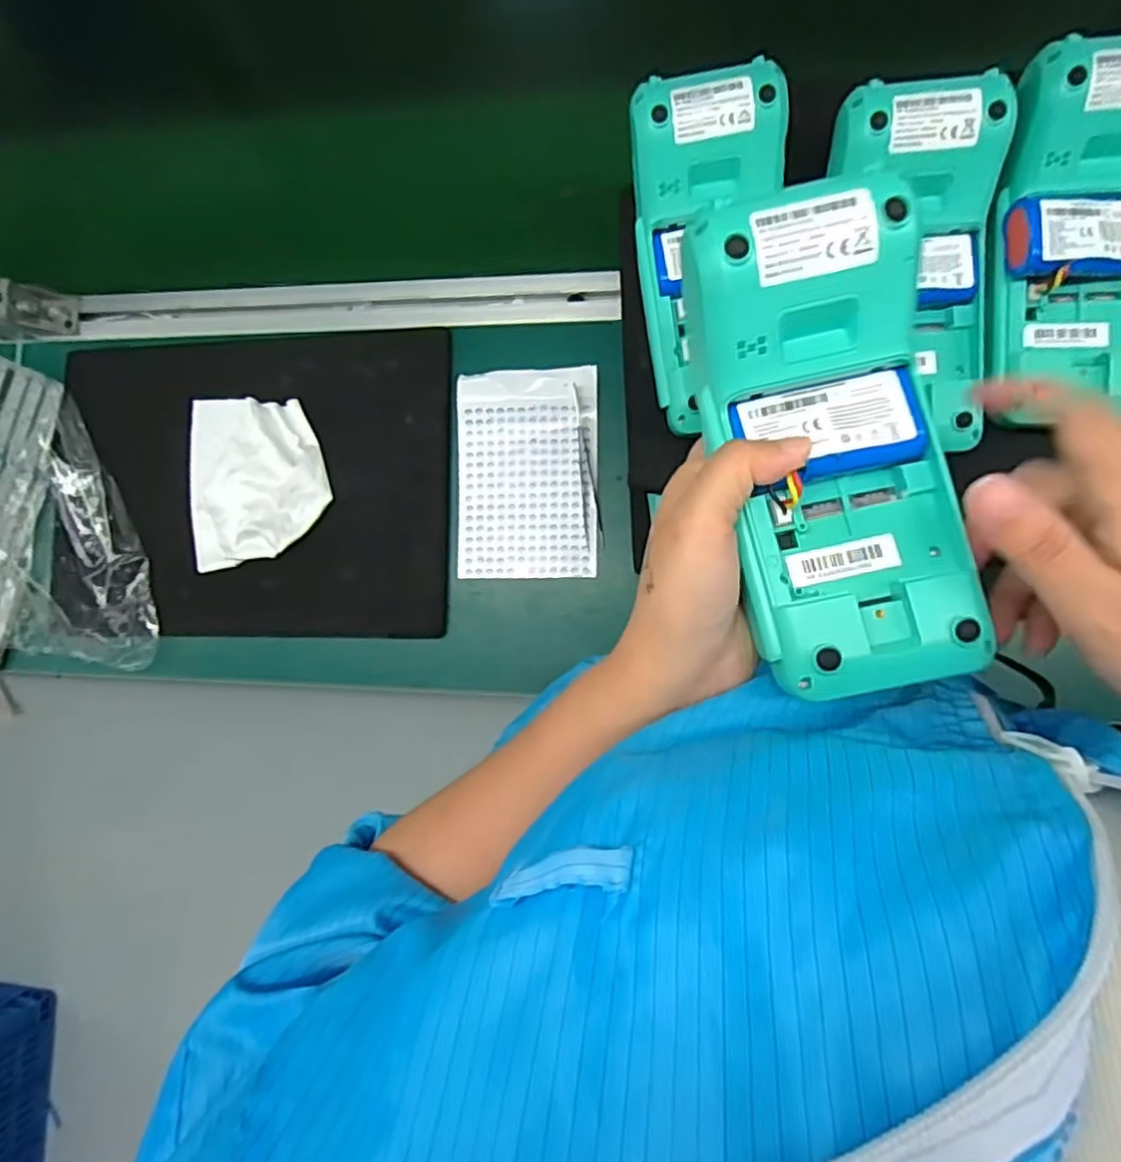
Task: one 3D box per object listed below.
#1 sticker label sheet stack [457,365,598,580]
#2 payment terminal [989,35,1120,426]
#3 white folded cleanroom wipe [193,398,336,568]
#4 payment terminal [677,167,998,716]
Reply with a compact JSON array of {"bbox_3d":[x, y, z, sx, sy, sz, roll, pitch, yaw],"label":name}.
[{"bbox_3d":[-0.026,-0.084,0.536,0.110,0.005,0.161,0,90,7],"label":"sticker label sheet stack"},{"bbox_3d":[0.261,-0.165,0.331,0.081,0.058,0.164,1,86,8],"label":"payment terminal"},{"bbox_3d":[-0.252,-0.088,0.556,0.119,0.021,0.137,-12,84,7],"label":"white folded cleanroom wipe"},{"bbox_3d":[0.096,-0.047,0.243,0.076,0.036,0.167,-14,93,7],"label":"payment terminal"}]

